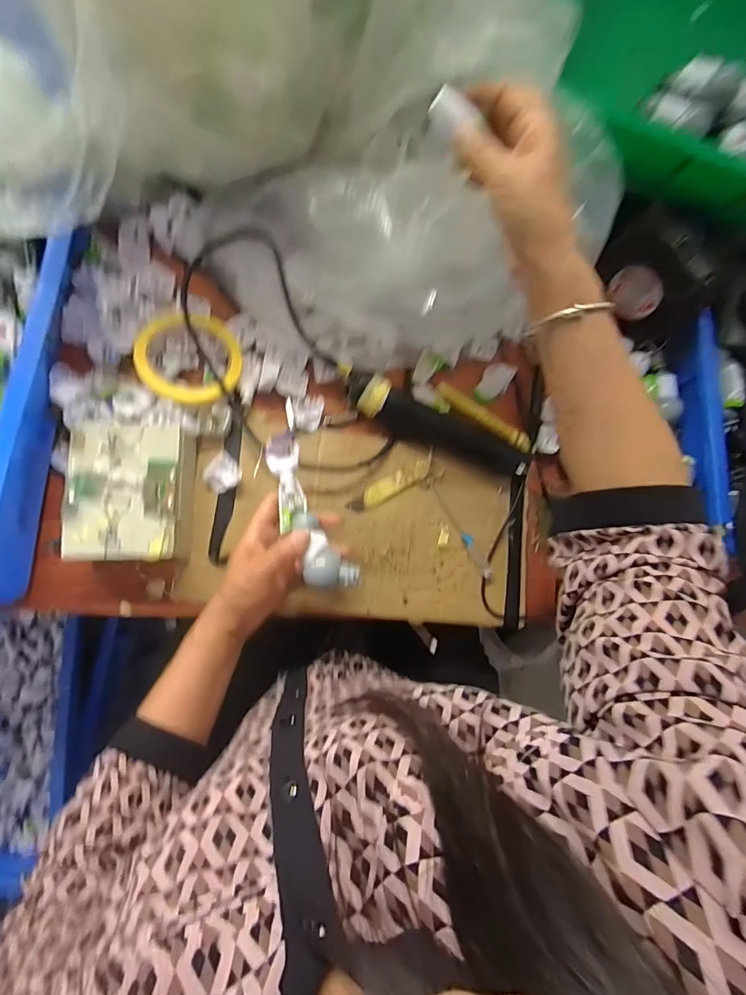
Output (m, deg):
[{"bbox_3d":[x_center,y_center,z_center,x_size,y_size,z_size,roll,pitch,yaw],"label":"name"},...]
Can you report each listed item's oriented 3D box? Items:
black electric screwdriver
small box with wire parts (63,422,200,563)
[{"bbox_3d":[0.068,-0.080,0.465,0.225,0.032,0.047,24,78,-5],"label":"black electric screwdriver"},{"bbox_3d":[-0.224,-0.004,0.404,0.099,0.053,0.125,4,81,-8],"label":"small box with wire parts"}]

